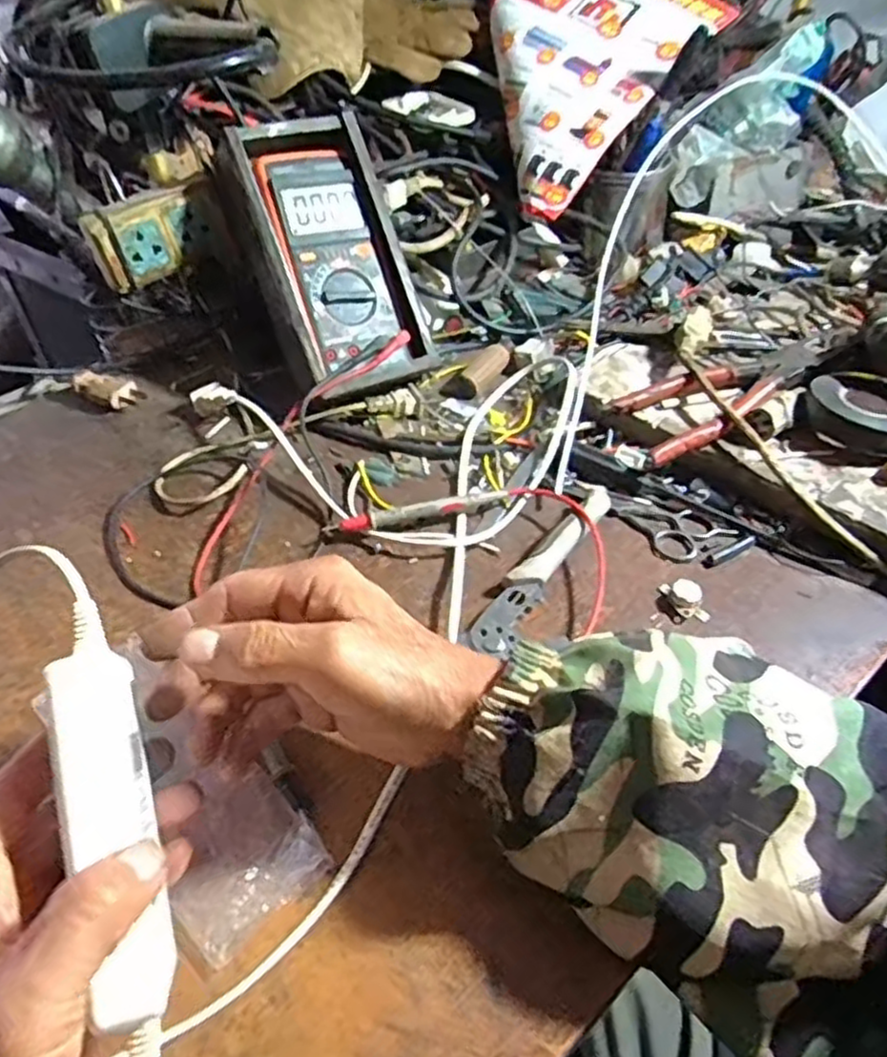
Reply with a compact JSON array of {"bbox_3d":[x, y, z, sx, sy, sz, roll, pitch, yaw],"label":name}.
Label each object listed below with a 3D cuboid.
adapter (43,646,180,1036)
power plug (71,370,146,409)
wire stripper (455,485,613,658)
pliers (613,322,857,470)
[{"bbox_3d":[-0.120,0.108,0.267,0.018,0.045,0.128,-15,76,-10],"label":"adapter"},{"bbox_3d":[-0.279,-0.115,0.599,0.061,0.011,0.027,19,49,4],"label":"power plug"},{"bbox_3d":[0.061,0.023,0.454,0.029,0.021,0.146,24,52,25],"label":"wire stripper"},{"bbox_3d":[0.214,-0.098,0.531,0.176,0.027,0.075,-16,47,-11],"label":"pliers"}]

